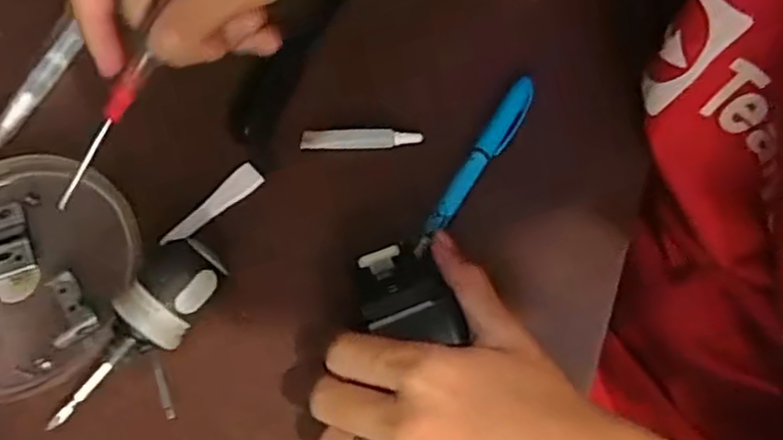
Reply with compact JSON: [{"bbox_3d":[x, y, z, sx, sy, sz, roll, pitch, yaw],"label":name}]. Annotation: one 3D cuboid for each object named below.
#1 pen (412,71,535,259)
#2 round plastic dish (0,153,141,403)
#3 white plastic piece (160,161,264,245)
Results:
[{"bbox_3d":[0.047,-0.030,0.360,0.014,0.008,0.118,30,74,13],"label":"pen"},{"bbox_3d":[-0.202,0.028,0.353,0.126,0.014,0.130,-1,70,3],"label":"round plastic dish"},{"bbox_3d":[-0.099,-0.007,0.365,0.015,0.004,0.063,44,80,4],"label":"white plastic piece"}]

